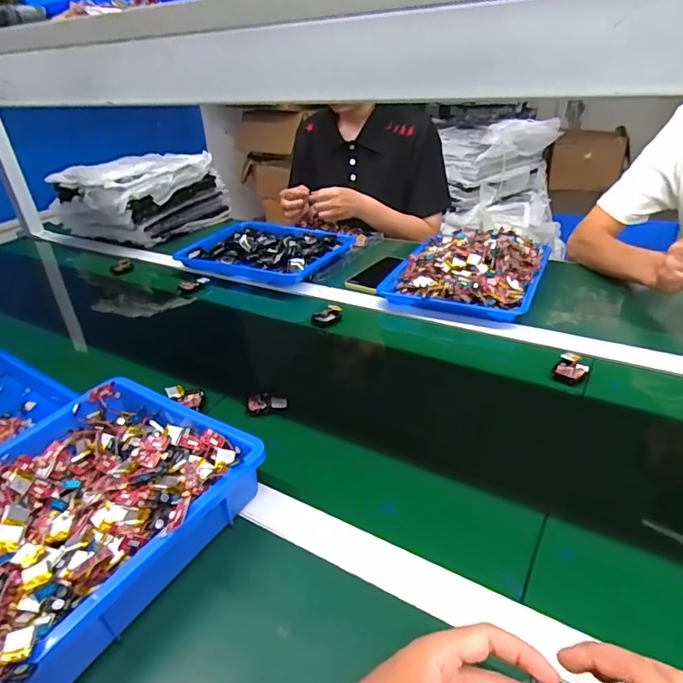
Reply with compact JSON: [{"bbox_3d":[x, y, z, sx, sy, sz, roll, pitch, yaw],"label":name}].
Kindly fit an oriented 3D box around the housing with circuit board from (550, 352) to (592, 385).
[{"bbox_3d":[0.305,0.037,0.645,0.040,0.020,0.048,20,40,35],"label":"housing with circuit board"}]

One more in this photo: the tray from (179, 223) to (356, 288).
[{"bbox_3d":[-0.152,-0.192,1.010,0.299,0.037,0.214,11,35,24],"label":"tray"}]

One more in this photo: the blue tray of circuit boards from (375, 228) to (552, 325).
[{"bbox_3d":[0.228,-0.134,0.878,0.247,0.063,0.272,13,36,26],"label":"blue tray of circuit boards"}]

